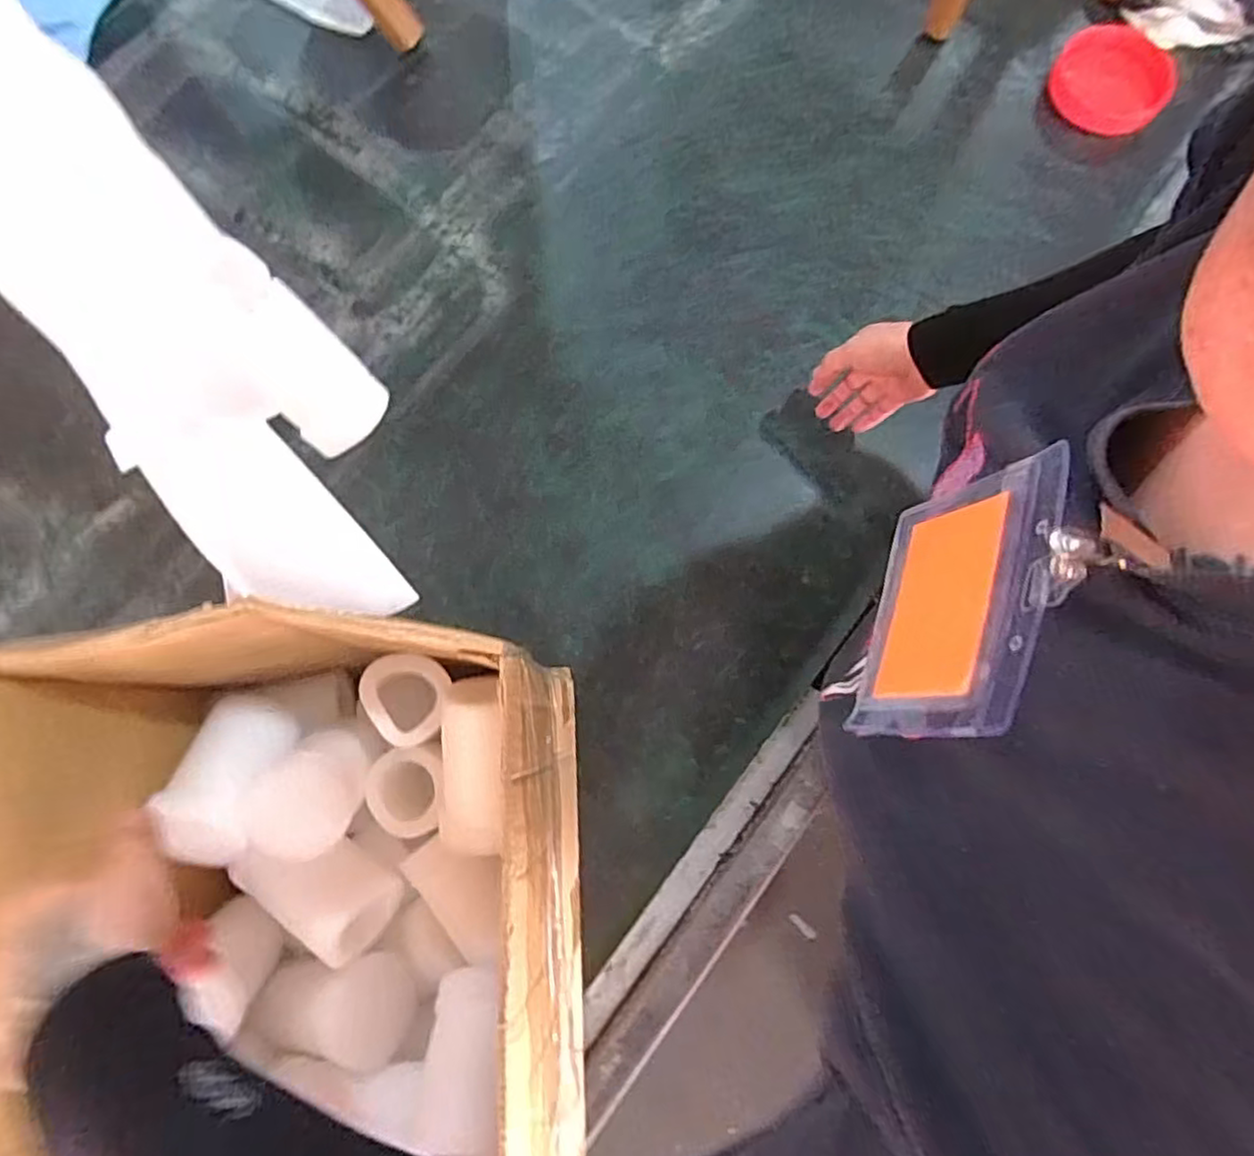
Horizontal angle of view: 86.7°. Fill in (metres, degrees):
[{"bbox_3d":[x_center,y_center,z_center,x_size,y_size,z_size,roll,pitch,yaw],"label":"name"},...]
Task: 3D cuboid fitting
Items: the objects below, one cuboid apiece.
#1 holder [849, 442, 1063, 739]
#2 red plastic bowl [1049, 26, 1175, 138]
[{"bbox_3d":[0.118,0.009,0.244,0.006,0.088,0.102,23,72,-8],"label":"holder"},{"bbox_3d":[0.599,-0.618,0.825,0.134,0.032,0.133,0,78,-1],"label":"red plastic bowl"}]

